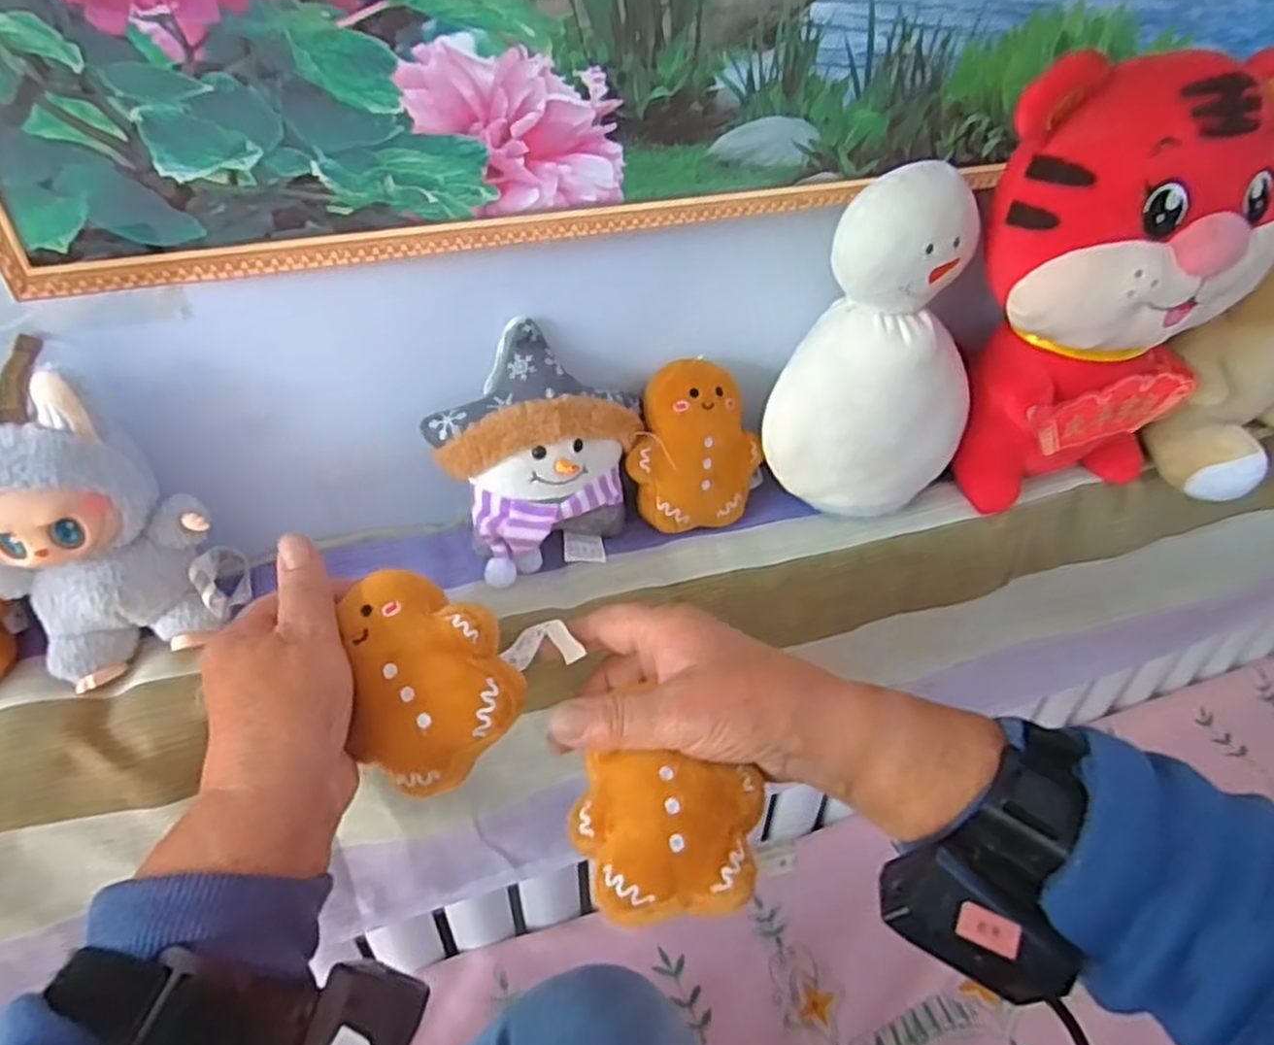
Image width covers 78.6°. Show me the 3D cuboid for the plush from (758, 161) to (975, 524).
[{"bbox_3d":[0.144,-0.097,0.453,0.108,0.182,0.092,18,43,18],"label":"plush"}]

